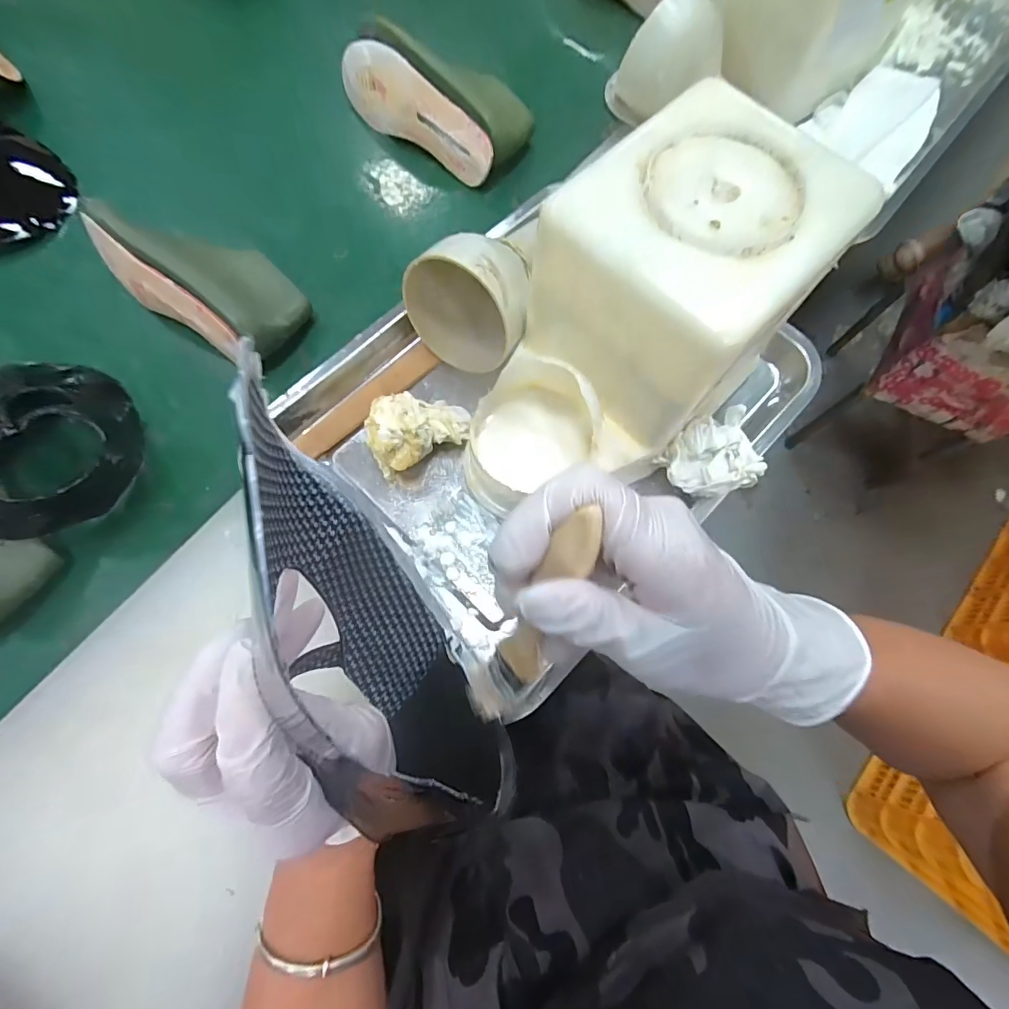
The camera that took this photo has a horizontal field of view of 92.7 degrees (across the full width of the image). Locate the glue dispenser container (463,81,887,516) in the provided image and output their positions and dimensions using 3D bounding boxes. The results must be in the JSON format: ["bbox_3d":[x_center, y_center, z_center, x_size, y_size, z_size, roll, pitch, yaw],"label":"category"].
[{"bbox_3d":[0.081,-0.103,0.312,0.131,0.157,0.226,42,78,10],"label":"glue dispenser container"}]

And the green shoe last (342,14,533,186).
[{"bbox_3d":[-0.078,-0.440,0.520,0.214,0.061,0.094,35,77,9],"label":"green shoe last"}]

